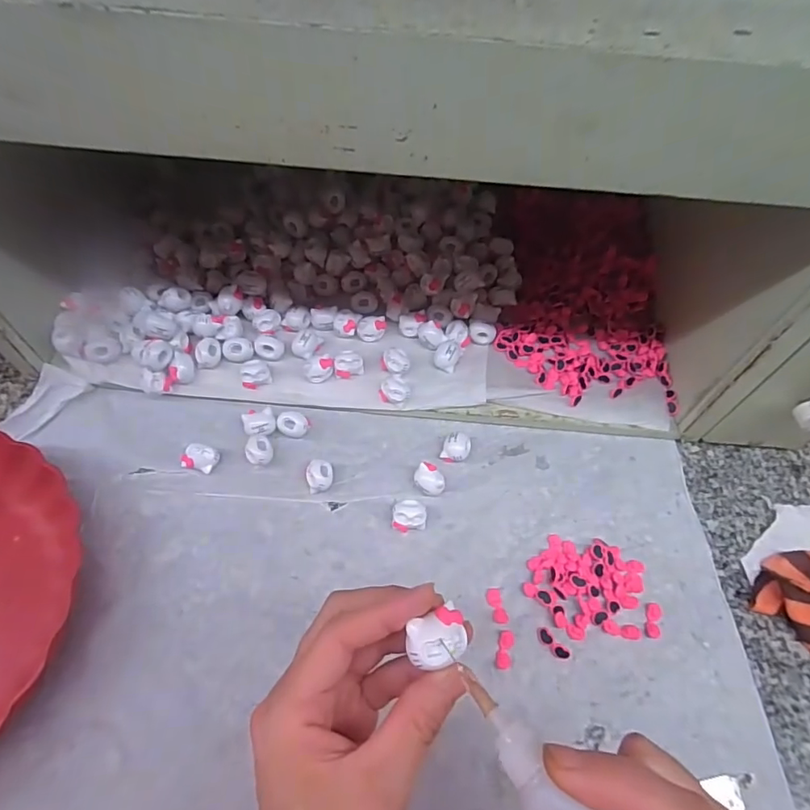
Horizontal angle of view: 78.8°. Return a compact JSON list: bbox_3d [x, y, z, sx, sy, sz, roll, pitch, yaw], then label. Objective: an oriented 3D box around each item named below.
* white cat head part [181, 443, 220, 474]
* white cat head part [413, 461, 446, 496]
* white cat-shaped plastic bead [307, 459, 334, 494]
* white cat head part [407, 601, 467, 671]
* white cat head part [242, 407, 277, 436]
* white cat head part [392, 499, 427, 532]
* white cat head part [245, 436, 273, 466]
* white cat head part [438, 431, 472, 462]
[{"bbox_3d":[-0.163,0.042,0.392,0.026,0.017,0.020,12,58,4],"label":"white cat head part"},{"bbox_3d":[0.020,0.060,0.392,0.018,0.018,0.025,-36,66,-23],"label":"white cat head part"},{"bbox_3d":[-0.067,0.057,0.389,0.020,0.019,0.024,-2,58,-4],"label":"white cat-shaped plastic bead"},{"bbox_3d":[0.013,0.096,0.203,0.026,0.010,0.021,-16,60,-13],"label":"white cat head part"},{"bbox_3d":[-0.120,0.016,0.410,0.025,0.015,0.023,-16,60,-13],"label":"white cat head part"},{"bbox_3d":[0.003,0.084,0.376,0.025,0.017,0.020,-5,58,-6],"label":"white cat head part"},{"bbox_3d":[-0.117,0.037,0.398,0.021,0.015,0.022,1,57,-2],"label":"white cat head part"},{"bbox_3d":[0.043,0.036,0.409,0.022,0.019,0.021,1,57,-2],"label":"white cat head part"}]

